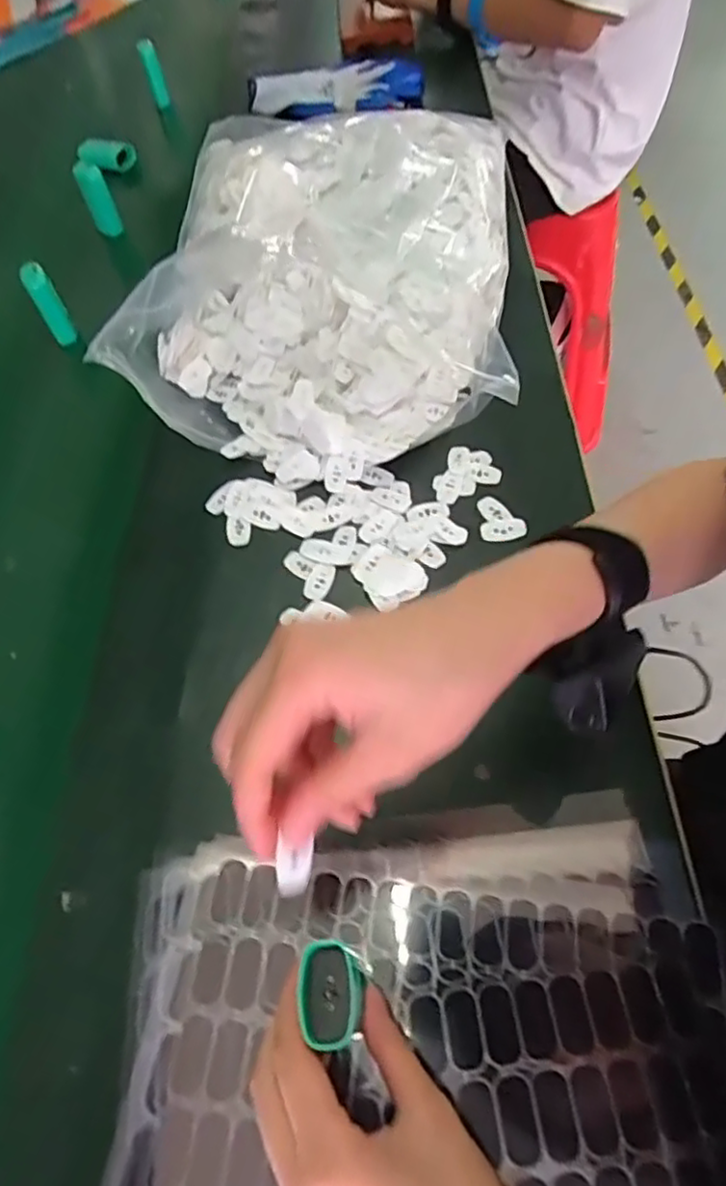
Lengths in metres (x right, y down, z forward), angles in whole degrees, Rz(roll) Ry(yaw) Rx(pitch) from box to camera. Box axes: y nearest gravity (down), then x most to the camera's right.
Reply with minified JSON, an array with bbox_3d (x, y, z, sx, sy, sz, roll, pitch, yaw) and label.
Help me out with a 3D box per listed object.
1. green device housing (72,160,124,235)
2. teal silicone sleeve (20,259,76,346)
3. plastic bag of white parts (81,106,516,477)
[{"bbox_3d":[-0.288,-0.428,0.711,0.030,0.077,0.021,-21,58,-6],"label":"green device housing"},{"bbox_3d":[-0.298,-0.274,0.618,0.024,0.071,0.027,-29,60,-14],"label":"teal silicone sleeve"},{"bbox_3d":[-0.033,-0.308,0.593,0.329,0.085,0.456,4,58,7],"label":"plastic bag of white parts"}]

